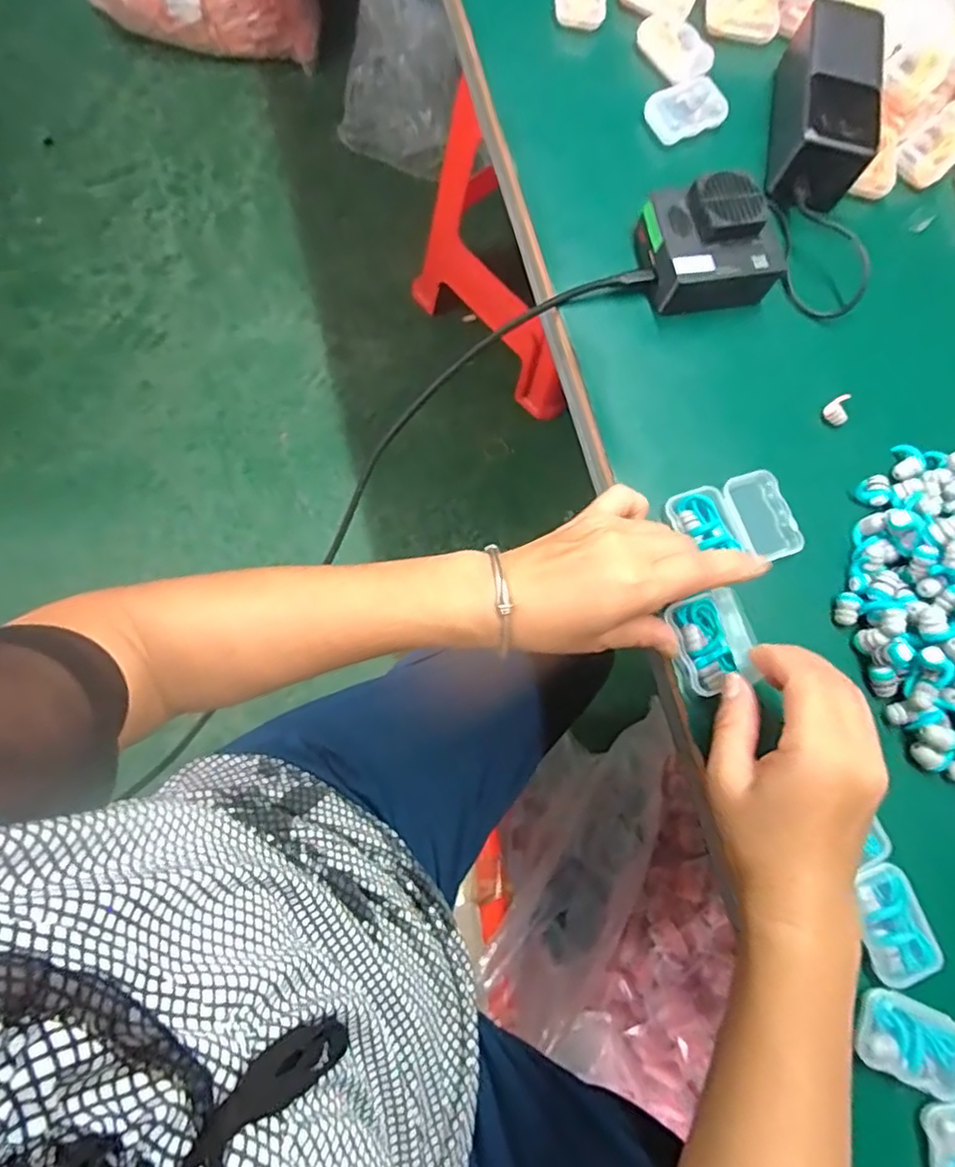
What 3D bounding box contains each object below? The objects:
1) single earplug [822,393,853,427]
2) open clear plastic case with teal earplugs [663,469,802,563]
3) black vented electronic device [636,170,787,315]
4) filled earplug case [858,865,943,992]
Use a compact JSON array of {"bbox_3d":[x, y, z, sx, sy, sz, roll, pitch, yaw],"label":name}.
[{"bbox_3d":[0.240,-0.115,0.413,0.022,0.011,0.016,-38,83,-13],"label":"single earplug"},{"bbox_3d":[0.157,-0.037,0.383,0.075,0.010,0.055,-17,80,-18],"label":"open clear plastic case with teal earplugs"},{"bbox_3d":[0.153,-0.222,0.412,0.084,0.053,0.069,-8,78,-8],"label":"black vented electronic device"},{"bbox_3d":[0.223,0.184,0.345,0.032,0.026,0.057,-14,79,-9],"label":"filled earplug case"}]

